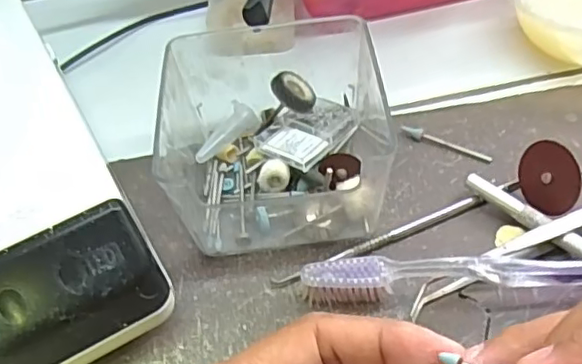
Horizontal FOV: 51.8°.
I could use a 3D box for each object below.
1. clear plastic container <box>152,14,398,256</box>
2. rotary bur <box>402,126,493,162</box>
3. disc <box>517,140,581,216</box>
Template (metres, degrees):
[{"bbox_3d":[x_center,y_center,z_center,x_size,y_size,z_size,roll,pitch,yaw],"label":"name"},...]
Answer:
[{"bbox_3d":[-0.009,-0.025,0.289,0.101,0.055,0.104,-7,51,1],"label":"clear plastic container"},{"bbox_3d":[0.079,-0.020,0.306,0.047,0.007,0.006,21,56,22],"label":"rotary bur"},{"bbox_3d":[0.116,-0.002,0.271,0.004,0.030,0.033,-3,77,-37],"label":"disc"}]

